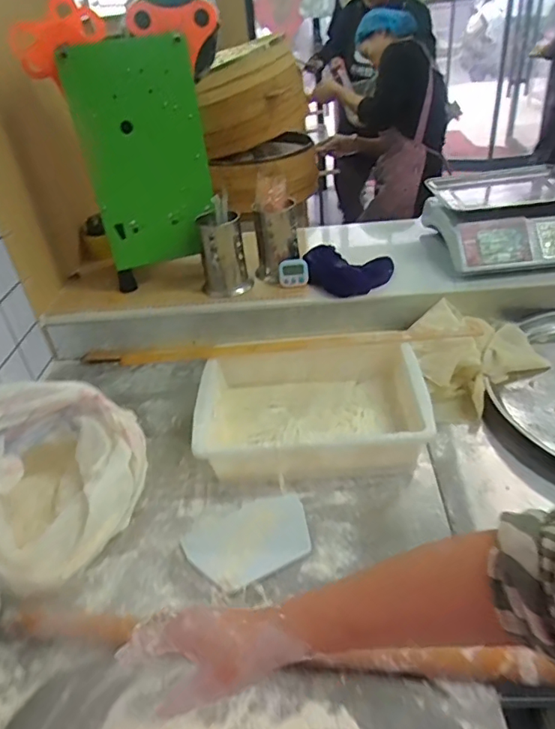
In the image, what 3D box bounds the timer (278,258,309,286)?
[{"bbox_3d":[0.035,-0.205,1.162,0.067,0.060,0.011,-3,28,14],"label":"timer"}]

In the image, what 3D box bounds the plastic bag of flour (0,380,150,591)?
[{"bbox_3d":[-0.351,0.157,0.763,0.211,0.180,0.276,10,39,21],"label":"plastic bag of flour"}]

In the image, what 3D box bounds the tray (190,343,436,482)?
[{"bbox_3d":[0.057,0.078,0.918,0.376,0.102,0.270,-4,36,4],"label":"tray"}]

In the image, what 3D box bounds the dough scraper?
[{"bbox_3d":[-0.040,0.259,0.777,0.182,0.004,0.131,-17,37,-15],"label":"dough scraper"}]

